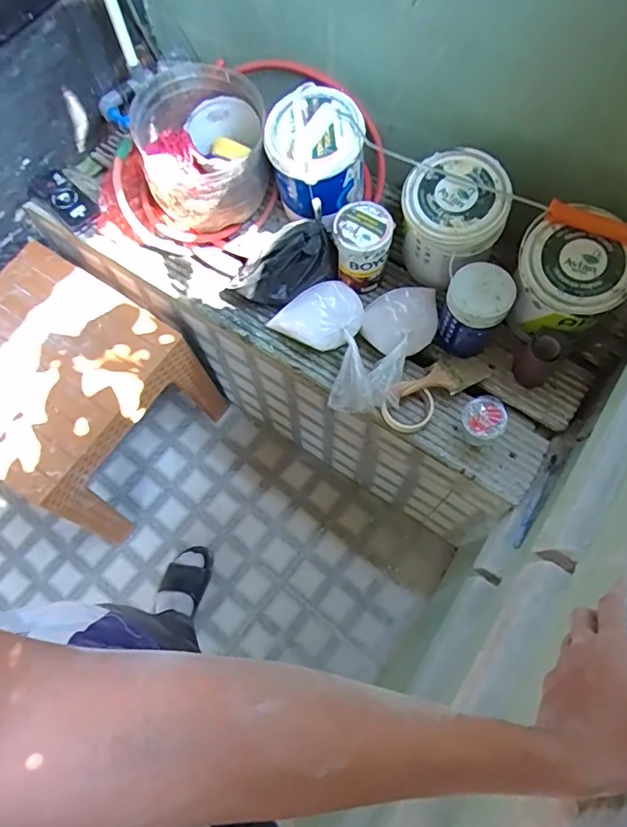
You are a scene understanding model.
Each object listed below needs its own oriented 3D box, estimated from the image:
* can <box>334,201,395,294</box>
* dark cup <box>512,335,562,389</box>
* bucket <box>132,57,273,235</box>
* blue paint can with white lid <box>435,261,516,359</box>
[{"bbox_3d":[0.093,-0.323,1.053,0.104,0.149,0.109,0,70,0],"label":"can"},{"bbox_3d":[0.411,-0.098,0.990,0.069,0.104,0.061,34,73,12],"label":"dark cup"},{"bbox_3d":[-0.219,-0.533,1.091,0.236,0.202,0.273,-13,70,-5],"label":"bucket"},{"bbox_3d":[0.289,-0.183,0.986,0.106,0.167,0.100,0,70,0],"label":"blue paint can with white lid"}]

